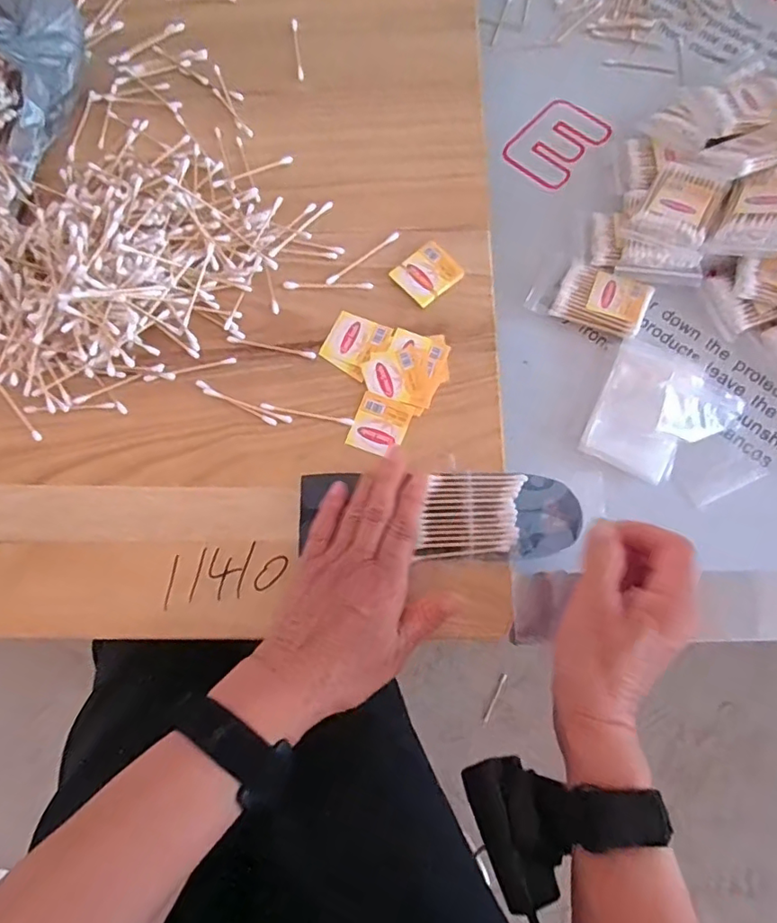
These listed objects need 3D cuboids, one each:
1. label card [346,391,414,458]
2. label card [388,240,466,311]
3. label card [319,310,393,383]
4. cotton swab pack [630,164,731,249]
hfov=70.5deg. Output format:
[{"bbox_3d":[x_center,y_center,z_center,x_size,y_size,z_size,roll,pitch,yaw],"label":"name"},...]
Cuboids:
[{"bbox_3d":[-0.006,-0.027,0.405,0.039,0.004,0.043,20,77,7],"label":"label card"},{"bbox_3d":[0.031,-0.149,0.435,0.047,0.006,0.040,-41,78,-8],"label":"label card"},{"bbox_3d":[-0.026,-0.090,0.425,0.047,0.004,0.046,27,82,14],"label":"label card"},{"bbox_3d":[0.239,-0.210,0.446,0.055,0.015,0.072,30,78,9],"label":"cotton swab pack"}]

